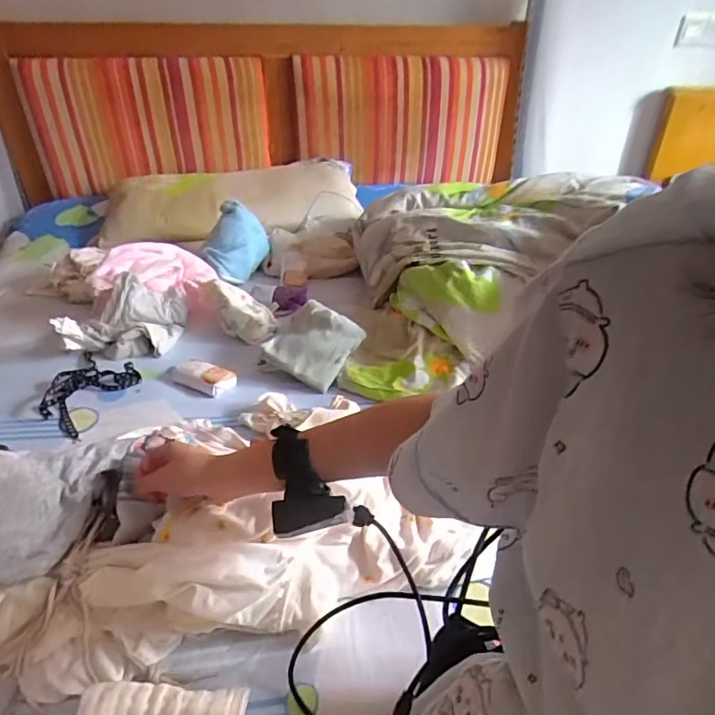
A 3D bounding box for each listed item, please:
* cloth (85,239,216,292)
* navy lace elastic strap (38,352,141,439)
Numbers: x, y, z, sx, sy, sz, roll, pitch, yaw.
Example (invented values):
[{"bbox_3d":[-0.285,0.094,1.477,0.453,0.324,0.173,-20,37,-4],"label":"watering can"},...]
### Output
[{"bbox_3d":[-0.397,-0.177,1.024,0.217,0.075,0.104,-10,35,-17],"label":"cloth"},{"bbox_3d":[-0.440,0.044,0.835,0.169,0.018,0.152,19,38,25],"label":"navy lace elastic strap"}]

